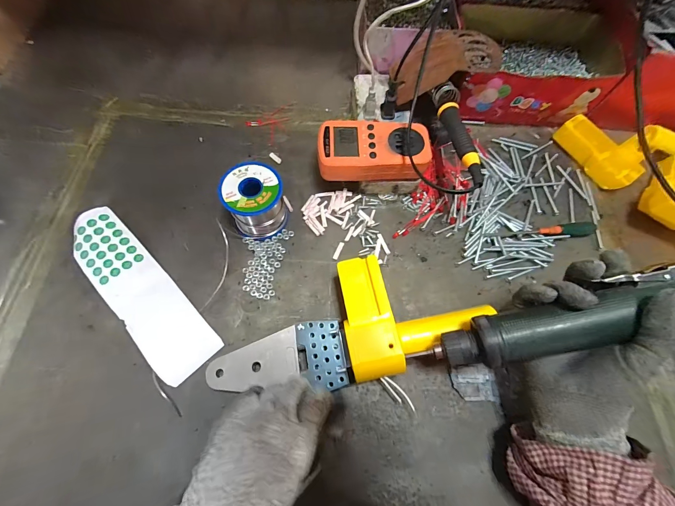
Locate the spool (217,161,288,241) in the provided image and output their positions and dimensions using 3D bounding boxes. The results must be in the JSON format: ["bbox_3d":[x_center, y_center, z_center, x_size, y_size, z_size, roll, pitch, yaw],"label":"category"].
[{"bbox_3d":[-0.095,-0.059,0.350,0.067,0.063,0.065,-9,68,-7],"label":"spool"}]

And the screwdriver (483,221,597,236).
[{"bbox_3d":[0.258,-0.026,0.378,0.147,0.013,0.020,-8,68,-6],"label":"screwdriver"}]

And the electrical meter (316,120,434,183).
[{"bbox_3d":[0.041,-0.120,0.358,0.126,0.030,0.071,-4,68,-5],"label":"electrical meter"}]

